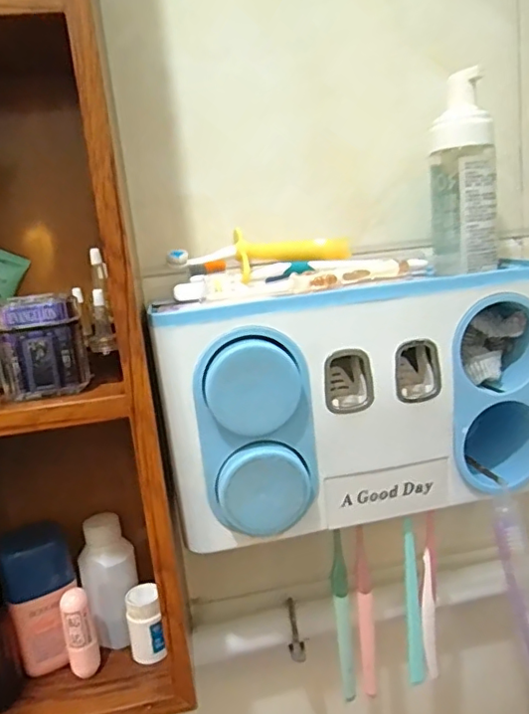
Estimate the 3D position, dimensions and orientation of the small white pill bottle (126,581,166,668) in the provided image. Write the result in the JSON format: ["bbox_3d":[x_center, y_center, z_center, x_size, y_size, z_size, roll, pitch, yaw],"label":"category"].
[{"bbox_3d":[-0.092,0.207,0.439,0.025,0.051,0.027,-9,12,-17],"label":"small white pill bottle"}]

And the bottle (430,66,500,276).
[{"bbox_3d":[0.150,-0.136,0.428,0.046,0.139,0.042,-2,12,18],"label":"bottle"}]

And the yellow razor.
[{"bbox_3d":[0.023,-0.082,0.430,0.088,0.032,0.025,-7,11,-8],"label":"yellow razor"}]

